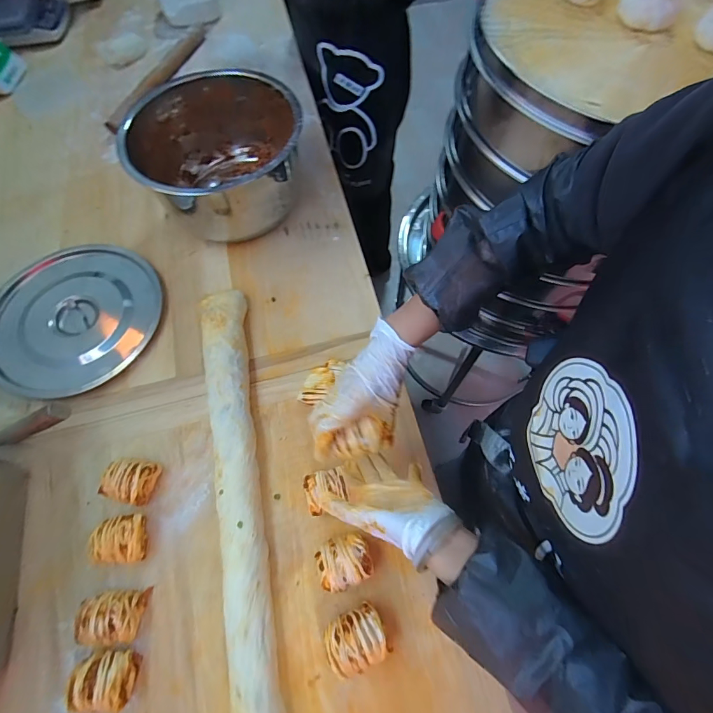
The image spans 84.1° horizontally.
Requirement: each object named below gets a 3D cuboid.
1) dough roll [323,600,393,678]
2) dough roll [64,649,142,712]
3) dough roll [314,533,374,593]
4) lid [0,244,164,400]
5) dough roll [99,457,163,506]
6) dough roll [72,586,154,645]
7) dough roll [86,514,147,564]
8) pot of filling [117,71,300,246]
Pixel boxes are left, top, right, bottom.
[{"bbox_3d":[-0.001,0.325,0.454,0.067,0.043,0.055,-22,68,-8],"label":"dough roll"},{"bbox_3d":[-0.288,0.369,0.448,0.067,0.044,0.057,-1,66,2],"label":"dough roll"},{"bbox_3d":[-0.015,0.255,0.494,0.063,0.046,0.055,-22,67,-8],"label":"dough roll"},{"bbox_3d":[-0.472,-0.071,0.673,0.260,0.040,0.279,-1,66,2],"label":"lid"},{"bbox_3d":[-0.310,0.170,0.543,0.065,0.043,0.056,12,67,7],"label":"dough roll"},{"bbox_3d":[-0.296,0.314,0.476,0.074,0.042,0.056,-3,66,1],"label":"dough roll"},{"bbox_3d":[-0.304,0.237,0.513,0.058,0.046,0.055,-7,66,-1],"label":"dough roll"},{"bbox_3d":[-0.236,-0.343,0.707,0.277,0.170,0.290,-1,66,2],"label":"pot of filling"}]

